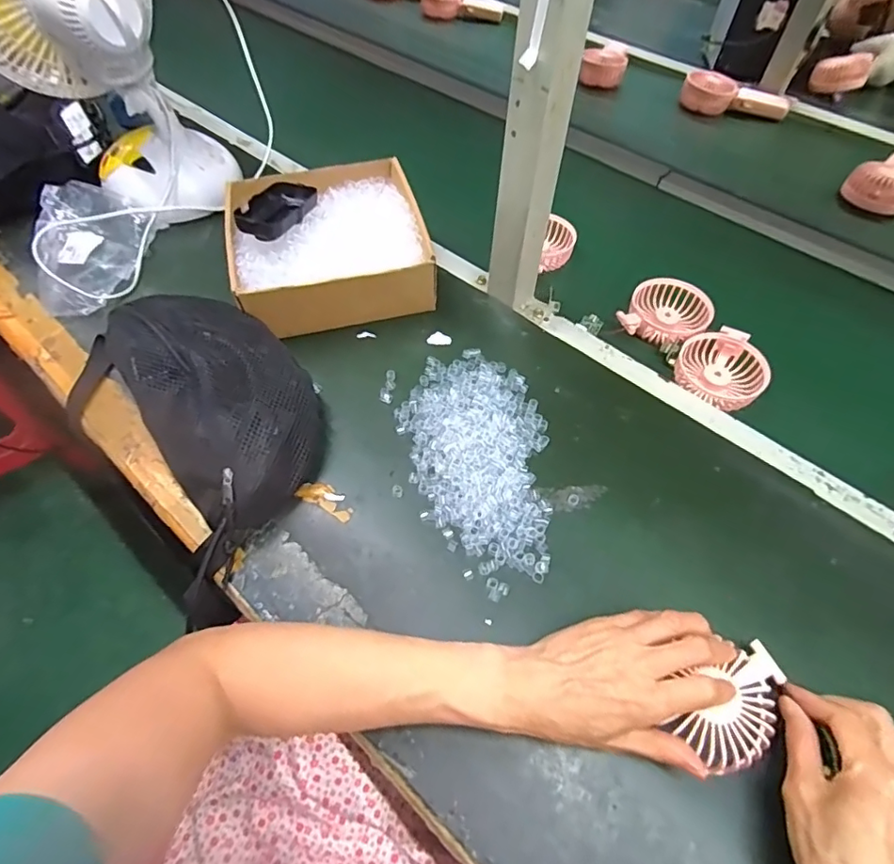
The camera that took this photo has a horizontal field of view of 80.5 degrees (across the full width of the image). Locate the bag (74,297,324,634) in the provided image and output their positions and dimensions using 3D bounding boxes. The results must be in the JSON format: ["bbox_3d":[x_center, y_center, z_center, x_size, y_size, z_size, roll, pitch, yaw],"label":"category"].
[{"bbox_3d":[-0.228,-0.029,0.481,0.186,0.080,0.296,-35,63,-21],"label":"bag"}]

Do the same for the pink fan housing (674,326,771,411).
[{"bbox_3d":[0.294,-0.069,0.562,0.087,0.024,0.090,34,62,21],"label":"pink fan housing"}]

